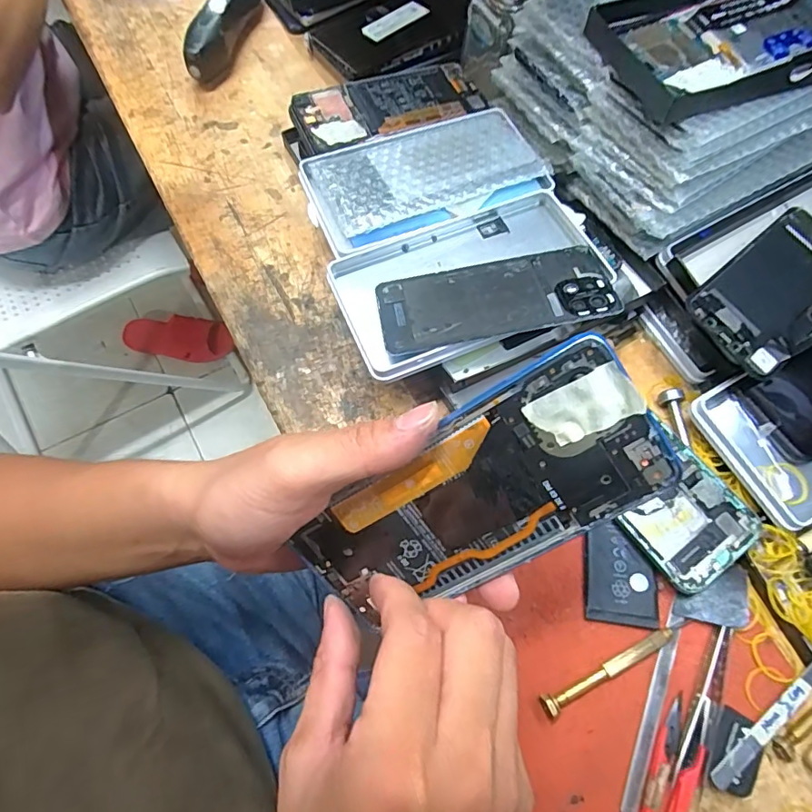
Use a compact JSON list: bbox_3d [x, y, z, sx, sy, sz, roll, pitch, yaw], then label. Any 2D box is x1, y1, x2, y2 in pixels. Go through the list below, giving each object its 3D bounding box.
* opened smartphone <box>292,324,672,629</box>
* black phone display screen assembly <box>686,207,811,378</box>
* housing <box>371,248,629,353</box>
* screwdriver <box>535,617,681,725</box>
[{"bbox_3d":[0.027,0.040,0.216,0.155,0.004,0.073,-32,105,16],"label":"opened smartphone"},{"bbox_3d":[0.258,-0.082,0.351,0.142,0.007,0.069,-37,80,-18],"label":"black phone display screen assembly"},{"bbox_3d":[0.060,-0.073,0.348,0.153,0.004,0.069,-10,56,1],"label":"housing"},{"bbox_3d":[0.126,0.155,0.301,0.101,0.012,0.014,-24,73,-7],"label":"screwdriver"}]

